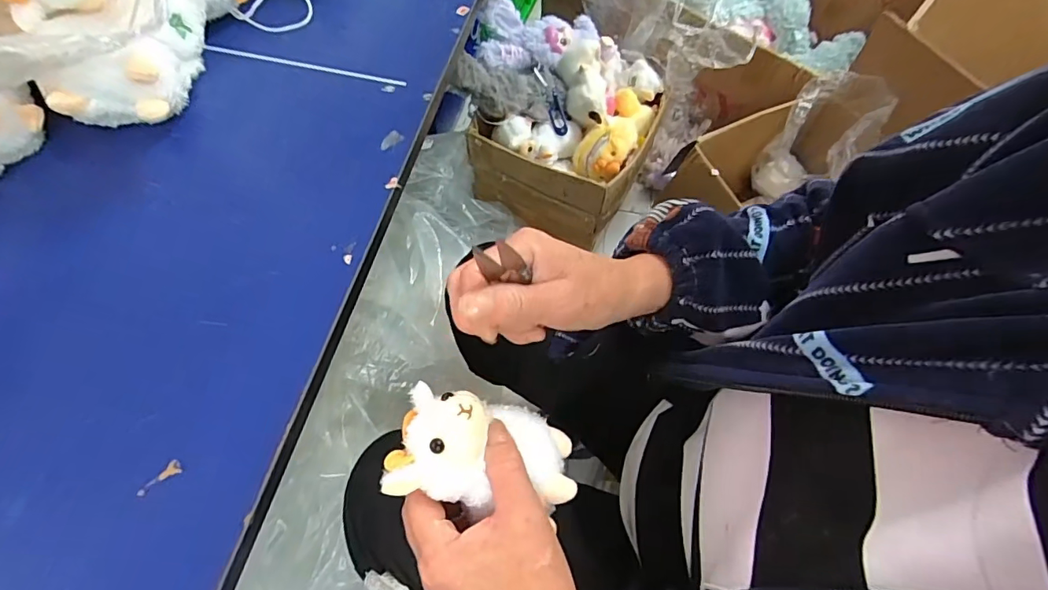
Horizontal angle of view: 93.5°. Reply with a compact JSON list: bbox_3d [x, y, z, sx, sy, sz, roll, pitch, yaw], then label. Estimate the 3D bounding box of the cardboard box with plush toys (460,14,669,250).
[{"bbox_3d":[0.074,-0.310,0.875,0.300,0.220,0.313,23,63,9],"label":"cardboard box with plush toys"}]

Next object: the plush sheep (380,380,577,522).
[{"bbox_3d":[-0.021,0.087,0.278,0.102,0.055,0.061,9,62,2],"label":"plush sheep"}]

